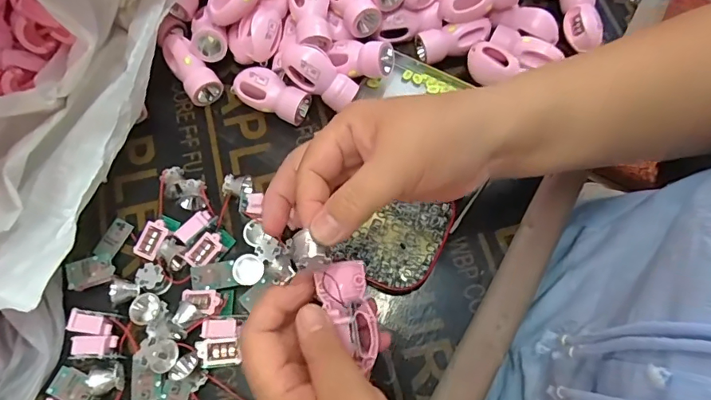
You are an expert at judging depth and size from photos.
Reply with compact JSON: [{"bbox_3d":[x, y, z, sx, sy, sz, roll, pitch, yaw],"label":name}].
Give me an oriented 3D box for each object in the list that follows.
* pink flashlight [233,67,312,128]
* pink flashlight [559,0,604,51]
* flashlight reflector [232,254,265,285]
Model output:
[{"bbox_3d":[-0.074,-0.092,0.405,0.066,0.024,0.030,26,71,9],"label":"pink flashlight"},{"bbox_3d":[0.211,-0.170,0.437,0.030,0.026,0.064,-7,70,-3],"label":"pink flashlight"},{"bbox_3d":[-0.080,0.052,0.348,0.022,0.015,0.020,0,69,-1],"label":"flashlight reflector"}]

